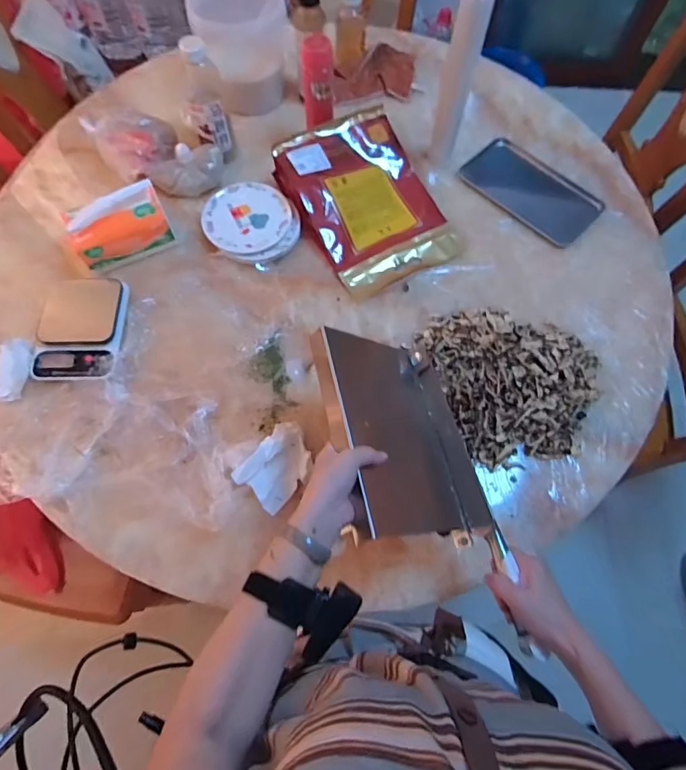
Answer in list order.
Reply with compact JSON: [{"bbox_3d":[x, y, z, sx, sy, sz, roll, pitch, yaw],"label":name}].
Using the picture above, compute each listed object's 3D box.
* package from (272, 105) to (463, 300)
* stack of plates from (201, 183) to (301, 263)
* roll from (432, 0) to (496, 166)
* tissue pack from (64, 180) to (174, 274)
[{"bbox_3d":[0.047,-0.341,0.859,0.244,0.085,0.312,-25,70,-11],"label":"package"},{"bbox_3d":[-0.171,-0.298,0.866,0.152,0.024,0.182,-40,73,-16],"label":"stack of plates"},{"bbox_3d":[0.193,-0.509,0.809,0.051,0.294,0.049,0,67,-1],"label":"roll"},{"bbox_3d":[-0.377,-0.267,0.806,0.152,0.106,0.076,-23,69,-10],"label":"tissue pack"}]

